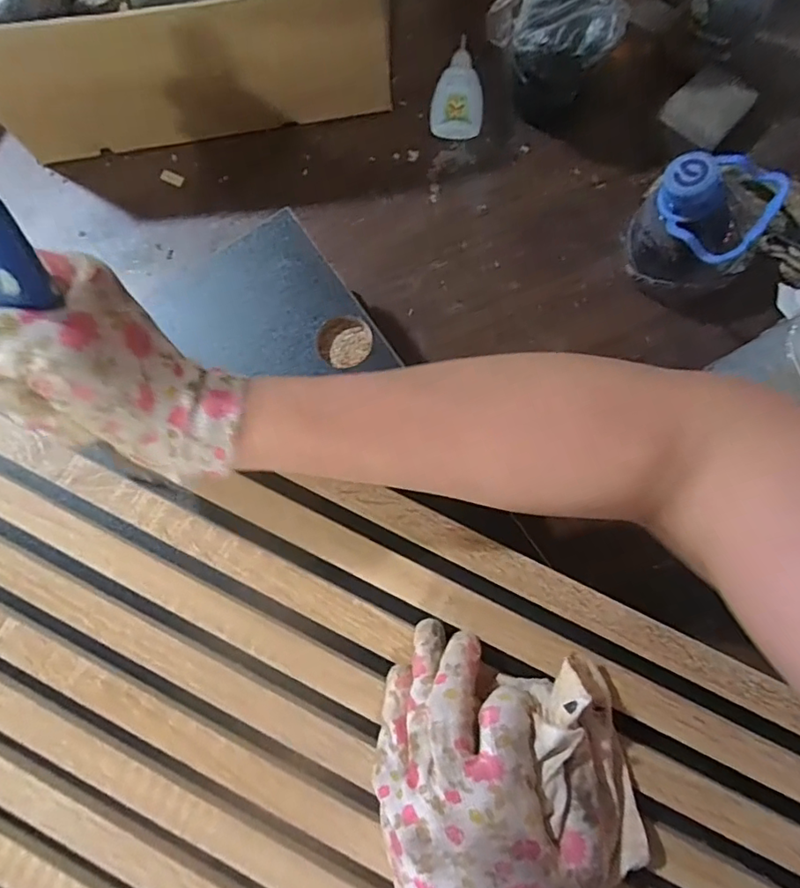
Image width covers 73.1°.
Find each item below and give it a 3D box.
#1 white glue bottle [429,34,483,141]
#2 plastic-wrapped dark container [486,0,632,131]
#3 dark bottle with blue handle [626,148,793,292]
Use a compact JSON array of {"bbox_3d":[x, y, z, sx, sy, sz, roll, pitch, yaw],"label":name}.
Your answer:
[{"bbox_3d":[0.049,-0.298,0.455,0.041,0.015,0.082,6,81,2],"label":"white glue bottle"},{"bbox_3d":[0.118,-0.307,0.420,0.081,0.083,0.091,-18,81,-1],"label":"plastic-wrapped dark container"},{"bbox_3d":[0.215,-0.153,0.387,0.067,0.099,0.075,-30,82,-3],"label":"dark bottle with blue handle"}]

